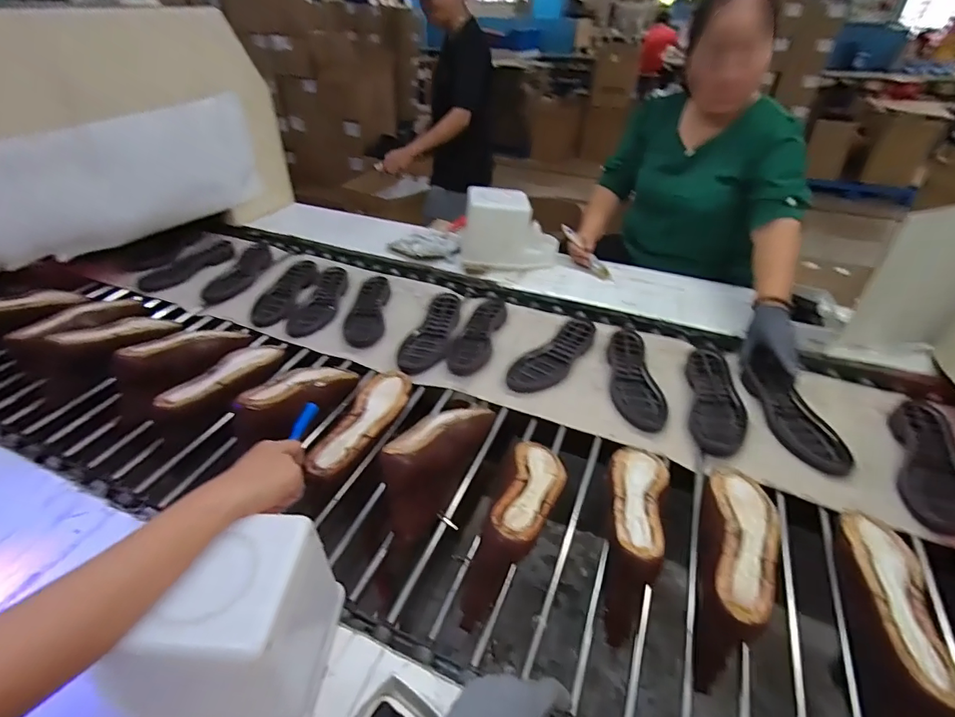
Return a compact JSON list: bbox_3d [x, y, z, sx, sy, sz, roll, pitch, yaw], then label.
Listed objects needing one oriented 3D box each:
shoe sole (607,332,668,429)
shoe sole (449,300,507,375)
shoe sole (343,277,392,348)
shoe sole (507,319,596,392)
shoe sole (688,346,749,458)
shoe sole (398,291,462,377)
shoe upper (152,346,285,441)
[{"bbox_3d":[0.304,0.030,0.912,0.089,0.029,0.267,4,38,4],"label":"shoe sole"},{"bbox_3d":[0.000,-0.052,1.009,0.085,0.023,0.247,9,39,11],"label":"shoe sole"},{"bbox_3d":[-0.258,-0.118,1.094,0.093,0.031,0.246,-1,38,-2],"label":"shoe sole"},{"bbox_3d":[0.163,-0.007,0.959,0.090,0.023,0.262,30,47,32],"label":"shoe sole"},{"bbox_3d":[0.441,0.063,0.868,0.086,0.039,0.272,11,39,13],"label":"shoe sole"},{"bbox_3d":[-0.101,-0.067,1.020,0.095,0.034,0.275,7,38,8],"label":"shoe sole"},{"bbox_3d":[-0.449,0.046,0.851,0.091,0.075,0.250,24,44,27],"label":"shoe upper"}]

